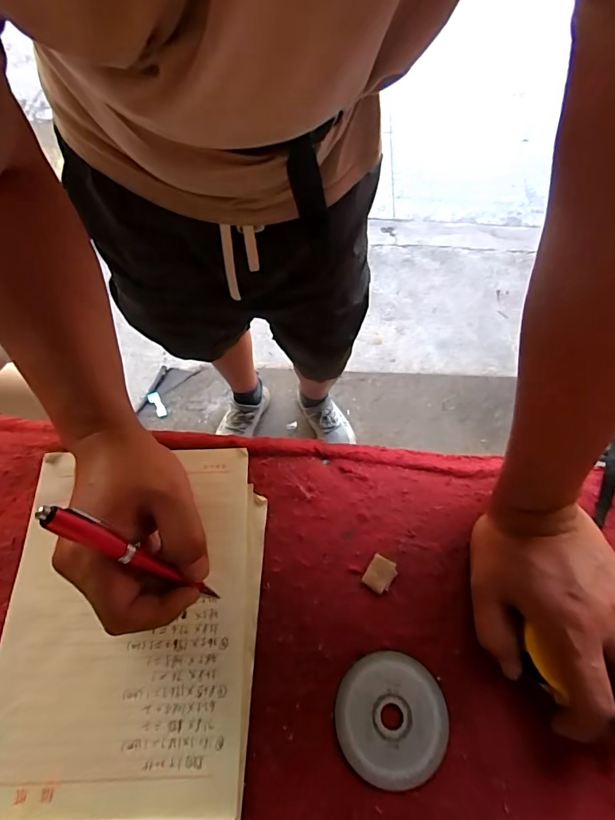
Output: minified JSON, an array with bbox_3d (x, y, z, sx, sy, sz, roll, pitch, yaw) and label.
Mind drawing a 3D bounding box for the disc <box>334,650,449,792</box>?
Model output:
[{"bbox_3d":[0.059,0.215,0.298,0.076,0.004,0.076,0,65,-1],"label":"disc"}]

